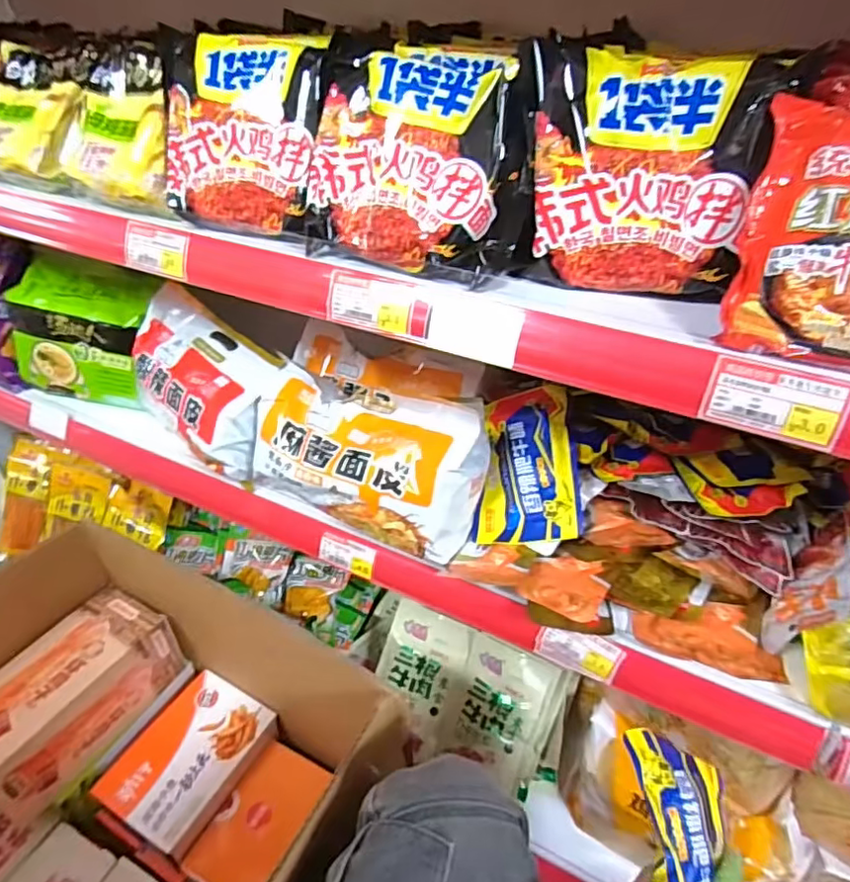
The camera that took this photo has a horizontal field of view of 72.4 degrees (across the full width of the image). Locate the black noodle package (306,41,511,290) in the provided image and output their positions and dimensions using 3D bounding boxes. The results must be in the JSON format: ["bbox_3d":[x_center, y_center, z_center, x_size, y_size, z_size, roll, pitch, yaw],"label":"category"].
[{"bbox_3d":[-0.014,-0.205,0.425,0.142,0.156,0.036,10,10,20],"label":"black noodle package"}]

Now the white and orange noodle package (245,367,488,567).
[{"bbox_3d":[-0.063,0.016,0.594,0.236,0.123,0.096,17,39,18],"label":"white and orange noodle package"}]

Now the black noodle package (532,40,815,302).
[{"bbox_3d":[0.143,-0.176,0.389,0.144,0.145,0.045,9,22,14],"label":"black noodle package"}]

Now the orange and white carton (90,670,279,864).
[{"bbox_3d":[-0.285,0.393,0.716,0.128,0.049,0.176,19,40,21],"label":"orange and white carton"}]

